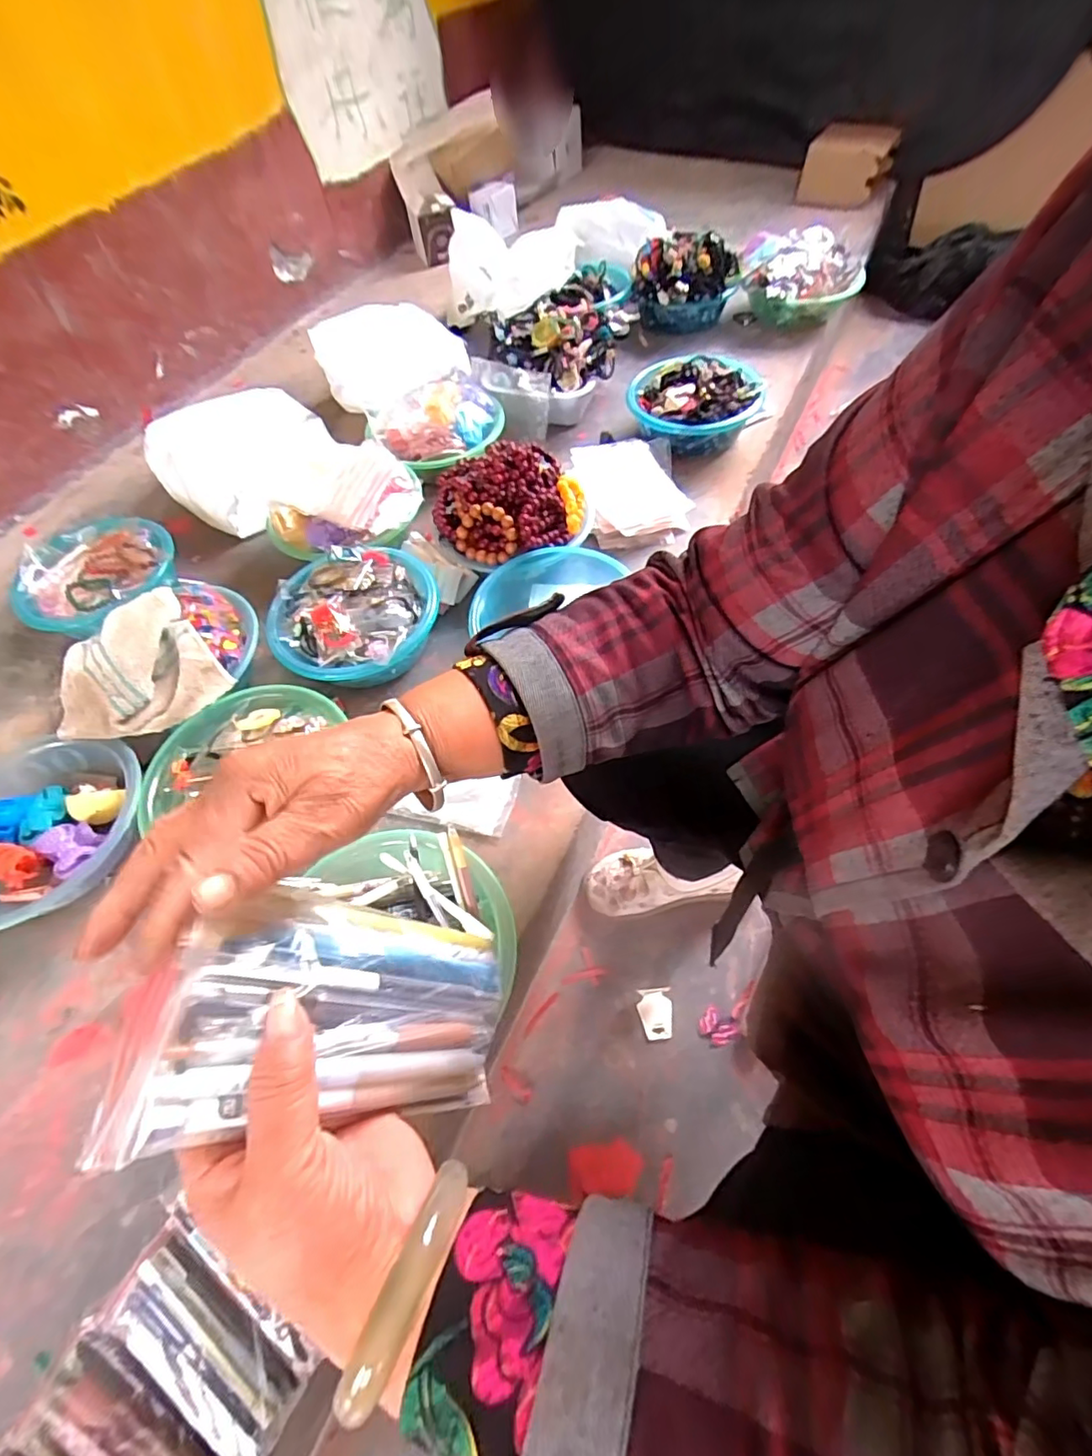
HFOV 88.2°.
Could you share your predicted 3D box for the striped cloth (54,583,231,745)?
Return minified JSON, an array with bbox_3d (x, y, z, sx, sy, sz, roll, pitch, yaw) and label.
[{"bbox_3d":[-0.520,-0.074,0.693,0.189,0.065,0.203,-38,62,-16],"label":"striped cloth"}]

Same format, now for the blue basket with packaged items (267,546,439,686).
[{"bbox_3d":[-0.254,-0.147,0.760,0.219,0.078,0.210,-16,58,-4],"label":"blue basket with packaged items"}]

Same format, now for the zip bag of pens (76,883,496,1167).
[{"bbox_3d":[-0.090,0.126,0.256,0.156,0.028,0.097,24,40,-32],"label":"zip bag of pens"}]

